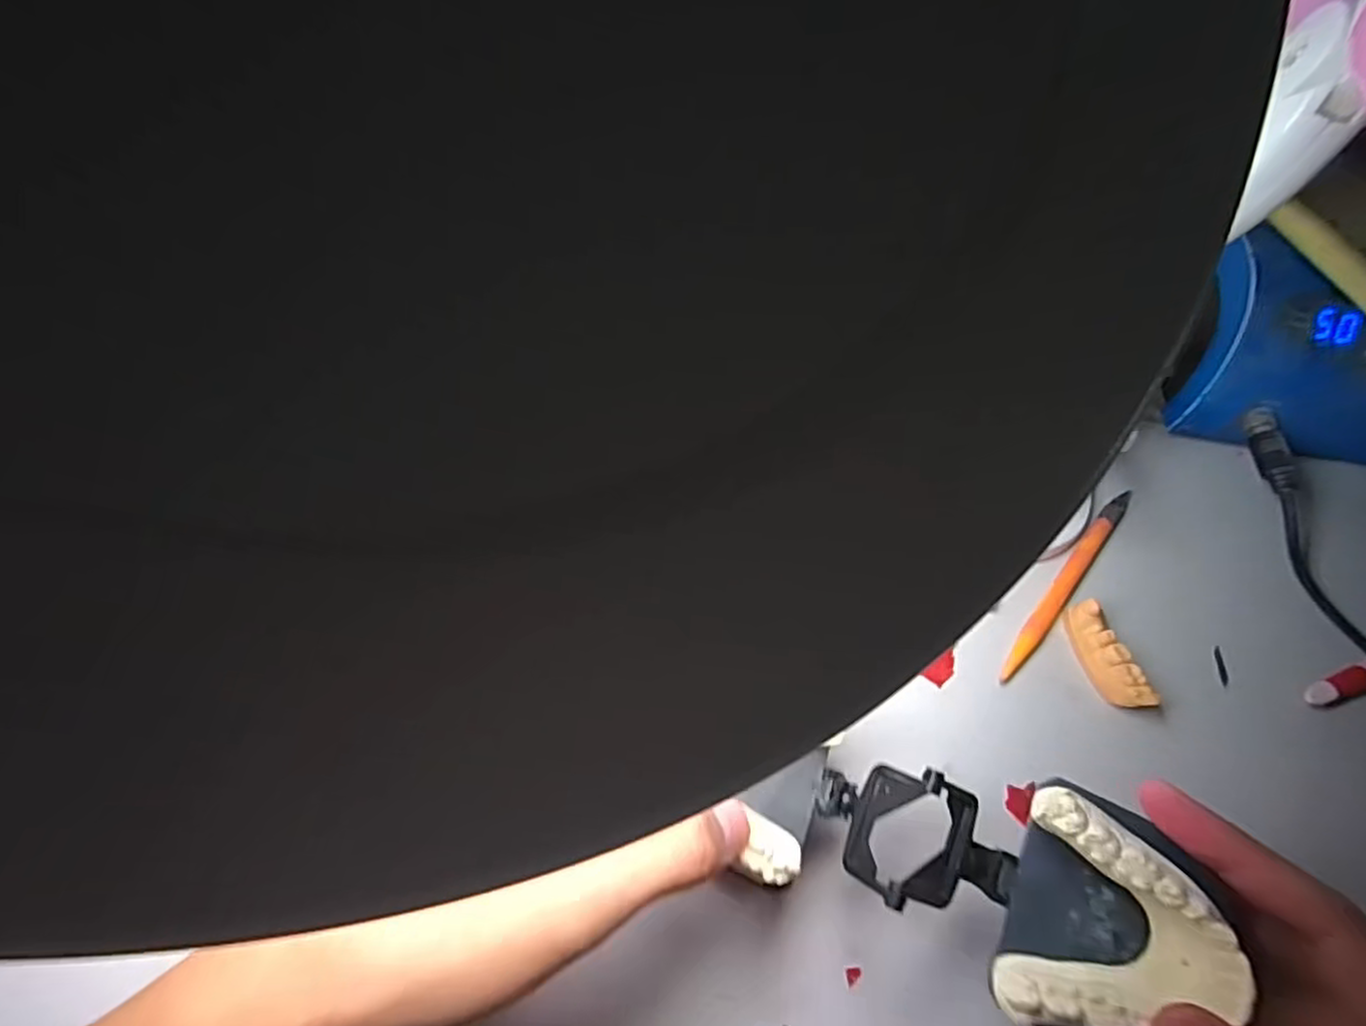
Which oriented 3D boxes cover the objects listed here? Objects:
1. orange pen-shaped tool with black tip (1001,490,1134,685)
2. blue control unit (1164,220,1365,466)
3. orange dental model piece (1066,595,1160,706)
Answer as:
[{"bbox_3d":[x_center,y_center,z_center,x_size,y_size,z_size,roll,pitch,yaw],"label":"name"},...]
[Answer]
[{"bbox_3d":[0.195,0.033,0.315,0.011,0.006,0.135,40,66,17],"label":"orange pen-shaped tool with black tip"},{"bbox_3d":[0.415,-0.075,0.350,0.261,0.079,0.095,14,61,4],"label":"blue control unit"},{"bbox_3d":[0.195,0.067,0.291,0.014,0.020,0.050,-16,63,-12],"label":"orange dental model piece"}]

